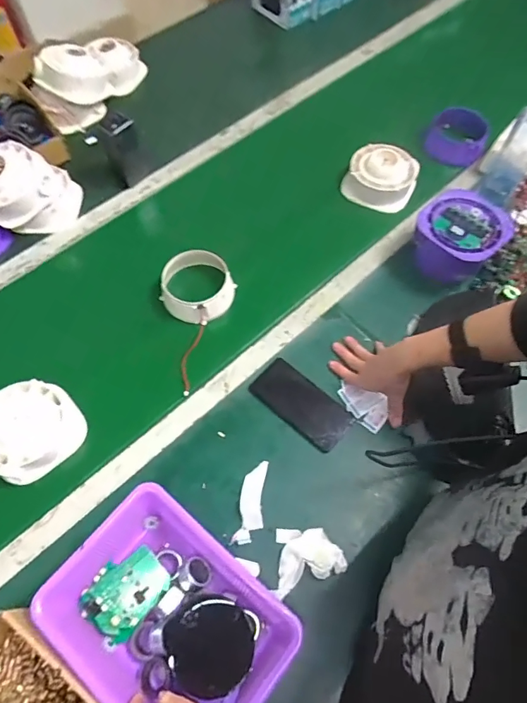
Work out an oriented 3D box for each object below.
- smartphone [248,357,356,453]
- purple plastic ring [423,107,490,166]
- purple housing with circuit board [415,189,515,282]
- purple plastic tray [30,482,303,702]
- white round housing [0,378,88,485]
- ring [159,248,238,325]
[{"bbox_3d":[0.060,0.081,0.725,0.158,0.012,0.080,35,68,16],"label":"smartphone"},{"bbox_3d":[0.432,-0.488,1.023,0.122,0.070,0.129,1,62,-2],"label":"purple plastic ring"},{"bbox_3d":[0.348,-0.210,0.811,0.141,0.065,0.151,36,68,16],"label":"purple housing with circuit board"},{"bbox_3d":[-0.114,0.321,0.554,0.267,0.063,0.201,36,66,15],"label":"purple plastic tray"},{"bbox_3d":[-0.354,0.114,0.690,0.136,0.049,0.134,0,63,0],"label":"white round housing"},{"bbox_3d":[-0.116,-0.113,0.806,0.125,0.063,0.121,0,63,0],"label":"ring"}]

